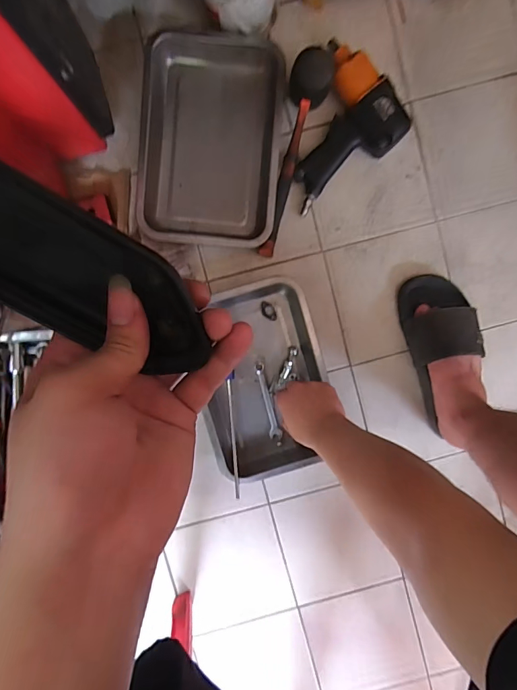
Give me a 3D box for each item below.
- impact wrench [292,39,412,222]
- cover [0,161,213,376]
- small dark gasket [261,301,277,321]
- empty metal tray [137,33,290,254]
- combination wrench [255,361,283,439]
[{"bbox_3d":[0.151,-0.325,0.648,0.144,0.069,0.244,15,94,-3],"label":"impact wrench"},{"bbox_3d":[-0.082,-0.032,0.183,0.133,0.010,0.057,31,116,-11],"label":"cover"},{"bbox_3d":[0.017,-0.057,0.694,0.021,0.004,0.037,-22,95,0],"label":"small dark gasket"},{"bbox_3d":[-0.074,-0.317,0.653,0.212,0.044,0.314,5,94,-2],"label":"empty metal tray"},{"bbox_3d":[0.016,0.094,0.704,0.020,0.004,0.135,-14,95,-1],"label":"combination wrench"}]

